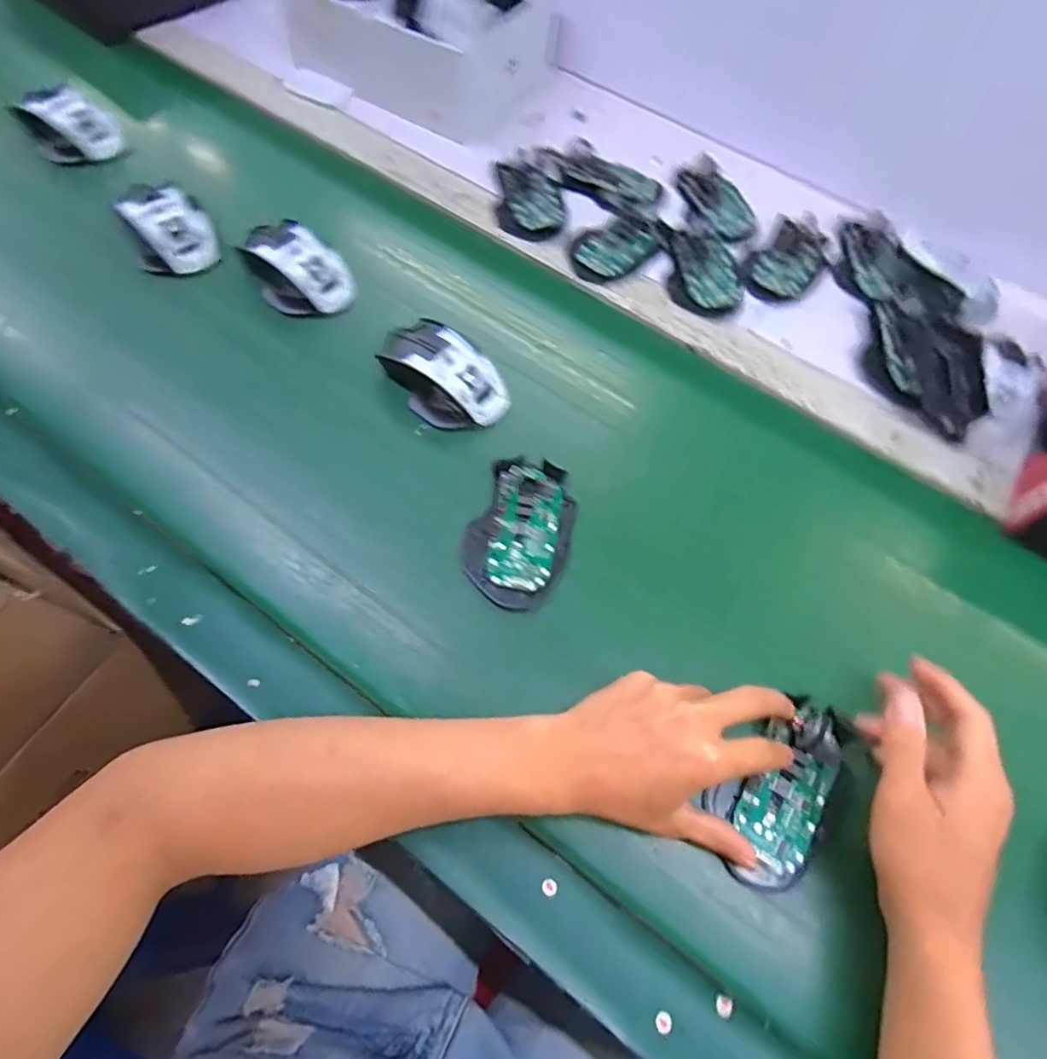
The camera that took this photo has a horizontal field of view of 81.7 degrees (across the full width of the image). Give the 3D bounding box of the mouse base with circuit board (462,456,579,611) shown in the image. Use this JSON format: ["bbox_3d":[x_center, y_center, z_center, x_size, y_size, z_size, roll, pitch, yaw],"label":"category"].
[{"bbox_3d":[0.001,-0.002,0.445,0.071,0.019,0.116,20,64,6],"label":"mouse base with circuit board"}]

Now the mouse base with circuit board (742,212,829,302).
[{"bbox_3d":[0.263,-0.269,0.594,0.065,0.023,0.106,35,66,13],"label":"mouse base with circuit board"}]

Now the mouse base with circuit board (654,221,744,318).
[{"bbox_3d":[0.171,-0.253,0.584,0.071,0.015,0.110,-3,64,-5],"label":"mouse base with circuit board"}]

